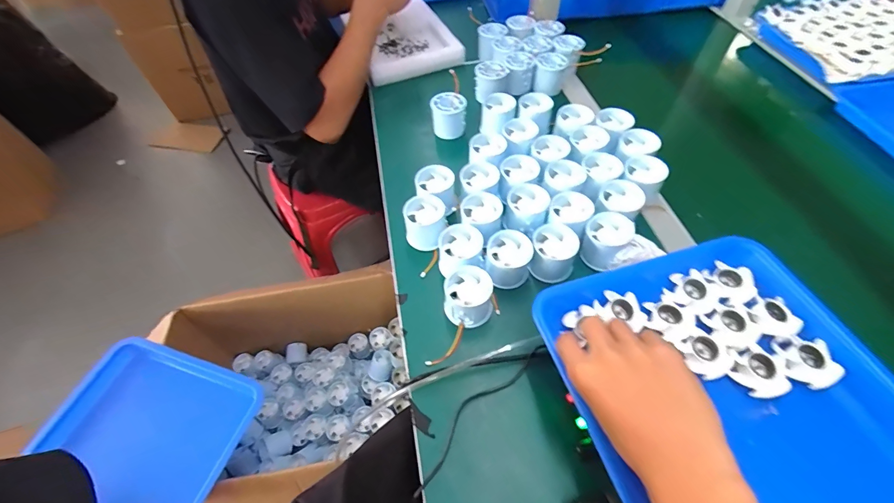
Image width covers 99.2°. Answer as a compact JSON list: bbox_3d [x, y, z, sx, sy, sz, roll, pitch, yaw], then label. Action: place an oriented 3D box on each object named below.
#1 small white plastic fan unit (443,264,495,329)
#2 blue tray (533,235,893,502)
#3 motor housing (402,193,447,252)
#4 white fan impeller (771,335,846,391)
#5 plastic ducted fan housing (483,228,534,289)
[{"bbox_3d":[0.024,0.054,0.435,0.054,0.050,0.050,-1,54,1],"label":"small white plastic fan unit"},{"bbox_3d":[0.249,0.144,0.298,0.263,0.041,0.336,-13,55,-8],"label":"blue tray"},{"bbox_3d":[-0.028,-0.037,0.499,0.051,0.051,0.055,-7,54,-3],"label":"motor housing"},{"bbox_3d":[0.310,0.096,0.329,0.041,0.016,0.044,-21,56,-13],"label":"white fan impeller"},{"bbox_3d":[0.073,0.009,0.458,0.053,0.045,0.055,-1,54,1],"label":"plastic ducted fan housing"}]

